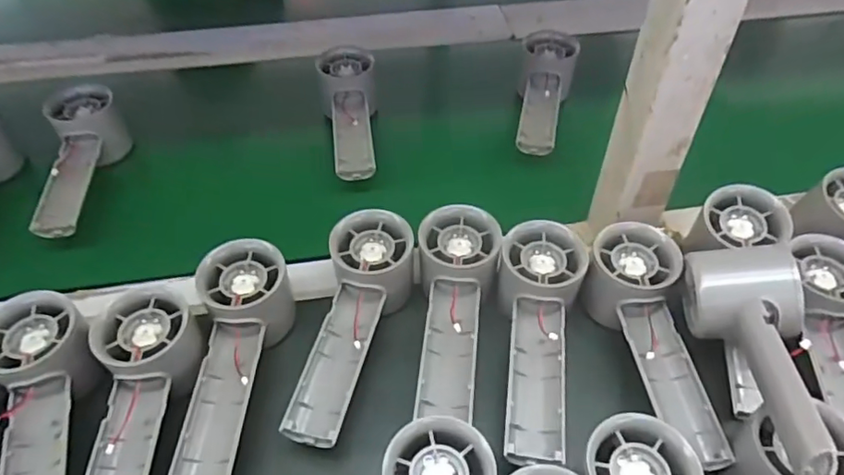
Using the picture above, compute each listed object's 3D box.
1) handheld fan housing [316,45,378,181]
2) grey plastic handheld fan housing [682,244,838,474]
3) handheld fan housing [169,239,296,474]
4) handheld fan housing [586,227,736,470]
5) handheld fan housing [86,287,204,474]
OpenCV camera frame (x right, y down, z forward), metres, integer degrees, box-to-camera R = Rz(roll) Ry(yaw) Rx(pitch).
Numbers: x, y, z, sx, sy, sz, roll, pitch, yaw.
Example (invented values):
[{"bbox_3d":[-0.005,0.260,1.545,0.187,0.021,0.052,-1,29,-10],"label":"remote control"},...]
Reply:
[{"bbox_3d":[-0.066,-0.115,0.546,0.055,0.044,0.162,-5,59,-4],"label":"handheld fan housing"},{"bbox_3d":[0.191,0.072,0.321,0.056,0.068,0.142,0,47,1],"label":"grey plastic handheld fan housing"},{"bbox_3d":[-0.121,0.080,0.364,0.051,0.050,0.150,3,60,3],"label":"handheld fan housing"},{"bbox_3d":[0.152,0.071,0.380,0.057,0.049,0.157,-7,61,-6],"label":"handheld fan housing"},{"bbox_3d":[-0.169,0.104,0.328,0.054,0.030,0.150,-1,60,0],"label":"handheld fan housing"}]

